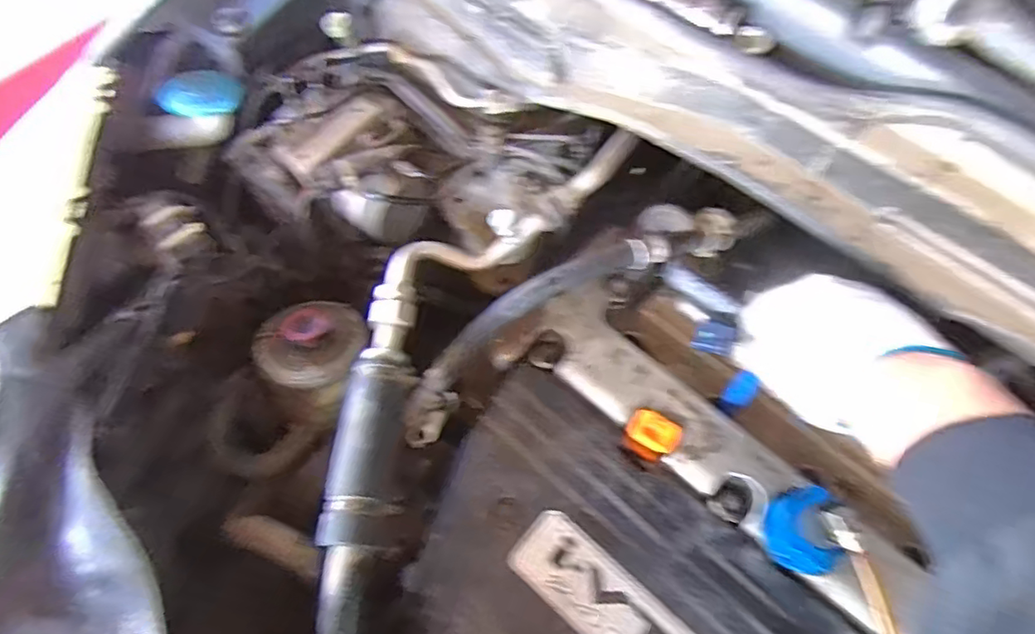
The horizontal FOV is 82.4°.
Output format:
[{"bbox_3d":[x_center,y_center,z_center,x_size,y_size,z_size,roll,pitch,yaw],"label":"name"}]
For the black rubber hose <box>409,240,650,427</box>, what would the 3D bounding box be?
[{"bbox_3d":[0.006,0.001,0.486,0.248,0.048,0.037,-35,68,-2],"label":"black rubber hose"}]

